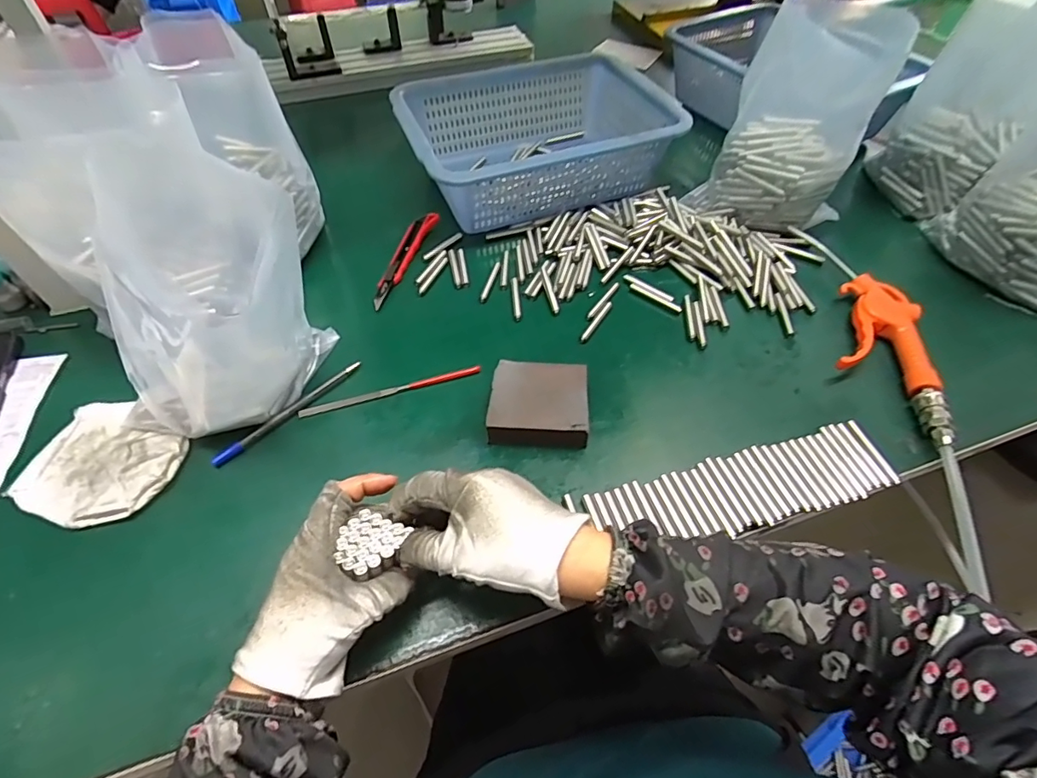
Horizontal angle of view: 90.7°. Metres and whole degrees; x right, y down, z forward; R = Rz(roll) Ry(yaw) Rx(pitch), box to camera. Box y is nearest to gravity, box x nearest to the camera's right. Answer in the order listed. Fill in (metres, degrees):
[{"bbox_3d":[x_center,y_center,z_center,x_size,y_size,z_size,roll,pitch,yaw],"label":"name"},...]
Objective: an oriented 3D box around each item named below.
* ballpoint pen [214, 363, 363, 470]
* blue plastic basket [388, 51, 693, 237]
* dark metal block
[{"bbox_3d":[-0.195,0.018,0.438,0.010,0.008,0.138,36,61,25],"label":"ballpoint pen"},{"bbox_3d":[0.018,-0.305,0.632,0.303,0.088,0.232,-17,54,-12],"label":"blue plastic basket"},{"bbox_3d":[0.017,0.012,0.426,0.078,0.026,0.069,2,52,2],"label":"dark metal block"}]

